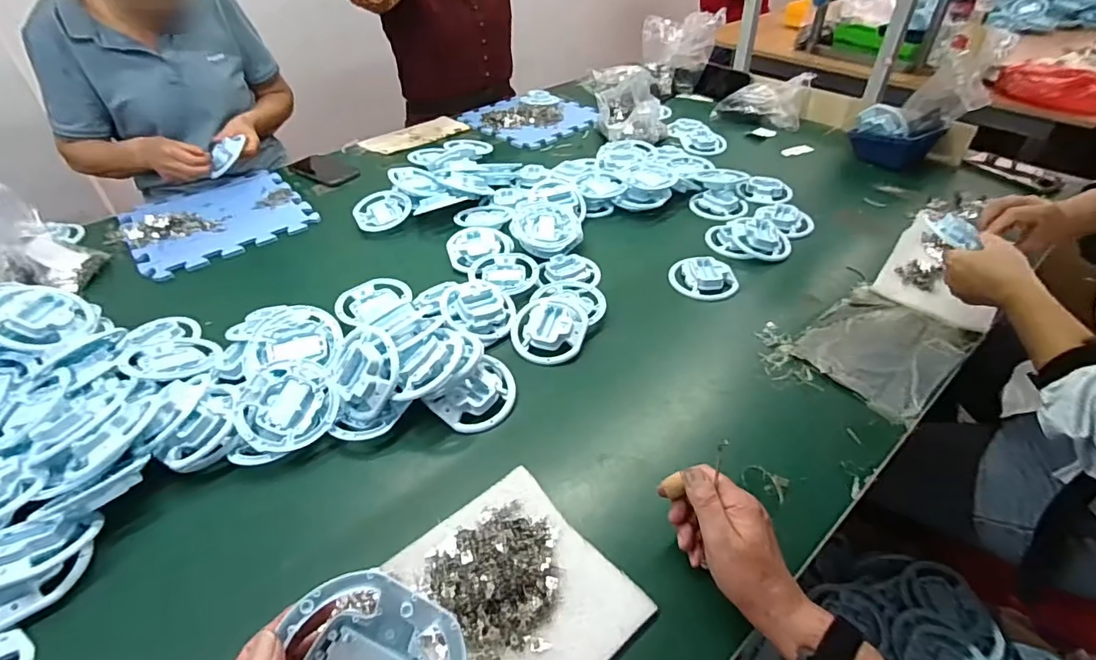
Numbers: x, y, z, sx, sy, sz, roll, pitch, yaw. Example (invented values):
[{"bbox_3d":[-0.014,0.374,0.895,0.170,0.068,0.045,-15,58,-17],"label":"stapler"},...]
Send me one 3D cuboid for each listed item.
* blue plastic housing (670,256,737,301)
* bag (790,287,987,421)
[{"bbox_3d":[0.236,-0.078,0.778,0.099,0.026,0.085,12,43,15],"label":"blue plastic housing"},{"bbox_3d":[0.438,0.019,0.671,0.225,0.009,0.156,-30,49,-28],"label":"bag"}]

